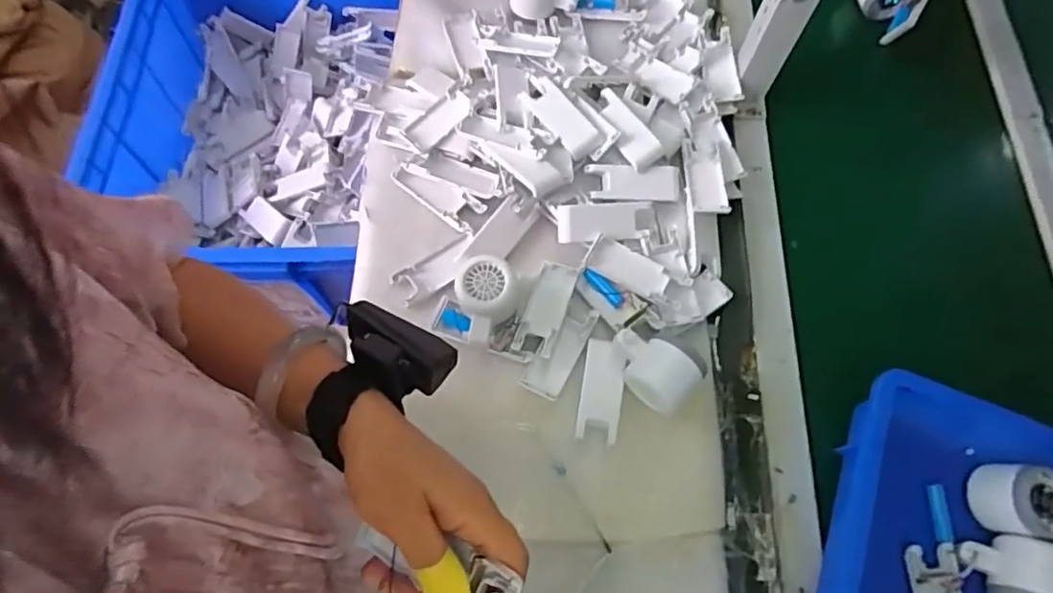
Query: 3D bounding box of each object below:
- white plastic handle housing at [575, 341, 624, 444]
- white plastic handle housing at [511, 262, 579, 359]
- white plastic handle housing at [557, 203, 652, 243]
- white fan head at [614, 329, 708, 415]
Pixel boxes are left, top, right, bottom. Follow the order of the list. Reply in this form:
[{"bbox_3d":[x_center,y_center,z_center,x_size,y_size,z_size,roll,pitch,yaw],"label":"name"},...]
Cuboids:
[{"bbox_3d":[0.070,0.085,0.551,0.036,0.016,0.094,9,68,1],"label":"white plastic handle housing"},{"bbox_3d":[0.020,0.011,0.583,0.038,0.017,0.101,19,68,5],"label":"white plastic handle housing"},{"bbox_3d":[0.080,-0.078,0.607,0.095,0.012,0.036,-3,68,-4],"label":"white plastic handle housing"},{"bbox_3d":[0.116,0.061,0.537,0.084,0.046,0.057,40,71,12],"label":"white fan head"}]

